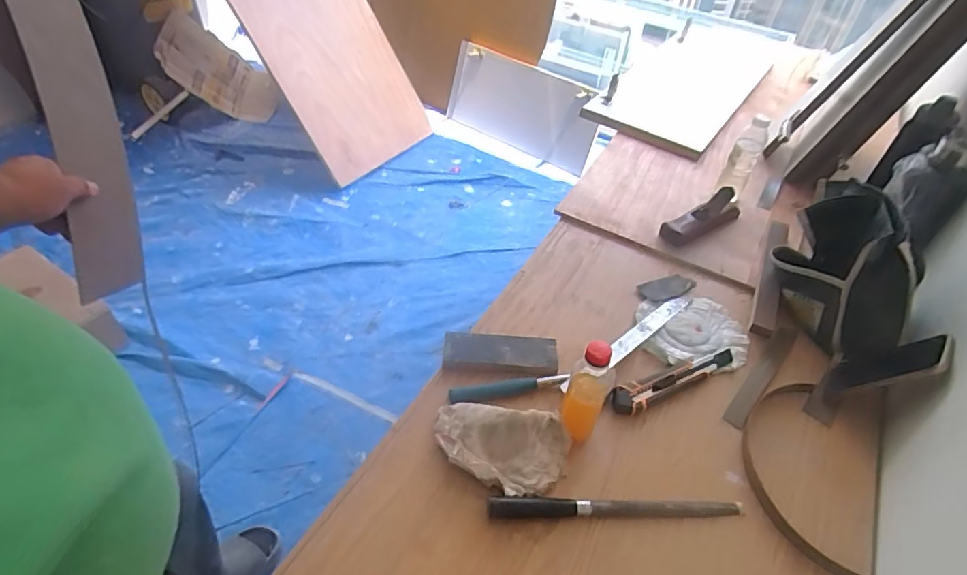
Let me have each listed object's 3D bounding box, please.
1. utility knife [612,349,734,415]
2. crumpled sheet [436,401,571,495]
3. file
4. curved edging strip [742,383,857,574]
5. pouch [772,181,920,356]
[{"bbox_3d":[0.289,0.137,0.816,0.227,0.013,0.038,-18,49,-20],"label":"utility knife"},{"bbox_3d":[0.023,0.210,0.713,0.172,0.026,0.110,8,46,4],"label":"crumpled sheet"},{"bbox_3d":[0.168,0.274,0.673,0.321,0.015,0.026,2,46,-2],"label":"file"},{"bbox_3d":[0.413,0.245,0.721,0.119,0.020,0.278,6,46,2],"label":"curved edging strip"},{"bbox_3d":[0.565,-0.038,0.864,0.123,0.204,0.260,0,46,-4],"label":"pouch"}]

